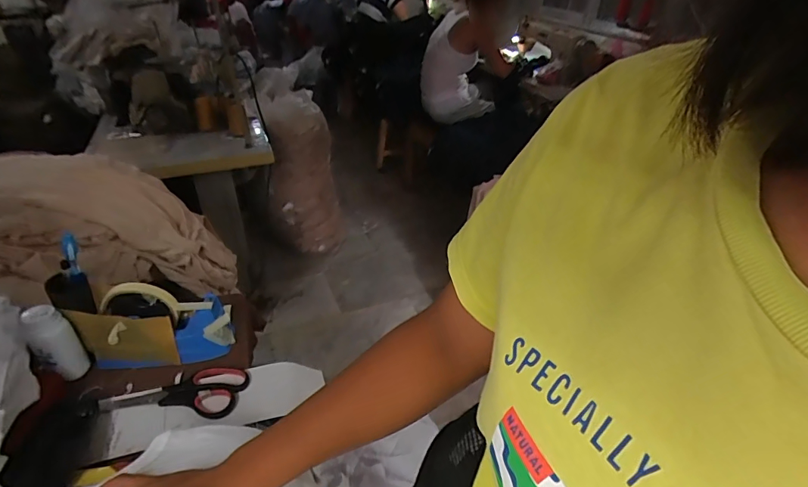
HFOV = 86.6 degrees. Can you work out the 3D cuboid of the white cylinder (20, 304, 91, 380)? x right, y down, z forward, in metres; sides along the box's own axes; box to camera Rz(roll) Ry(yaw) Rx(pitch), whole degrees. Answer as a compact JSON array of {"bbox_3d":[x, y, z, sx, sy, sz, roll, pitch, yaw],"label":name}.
[{"bbox_3d":[-0.416,0.118,0.512,0.036,0.098,0.032,8,36,7],"label":"white cylinder"}]

